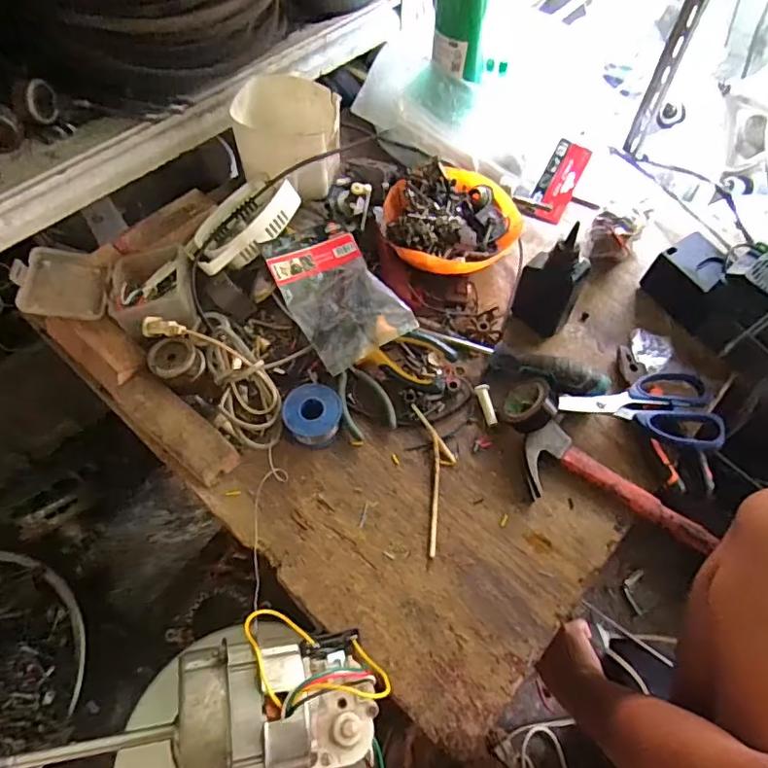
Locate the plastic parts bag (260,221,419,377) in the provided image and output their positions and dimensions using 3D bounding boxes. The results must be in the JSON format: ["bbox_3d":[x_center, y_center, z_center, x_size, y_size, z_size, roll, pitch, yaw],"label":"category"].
[{"bbox_3d":[-0.051,-0.096,0.579,0.101,0.037,0.175,-25,64,-14],"label":"plastic parts bag"}]

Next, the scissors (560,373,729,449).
[{"bbox_3d":[0.245,0.011,0.528,0.148,0.015,0.084,12,61,7],"label":"scissors"}]

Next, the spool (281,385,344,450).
[{"bbox_3d":[-0.067,0.030,0.527,0.053,0.031,0.053,0,61,0],"label":"spool"}]

